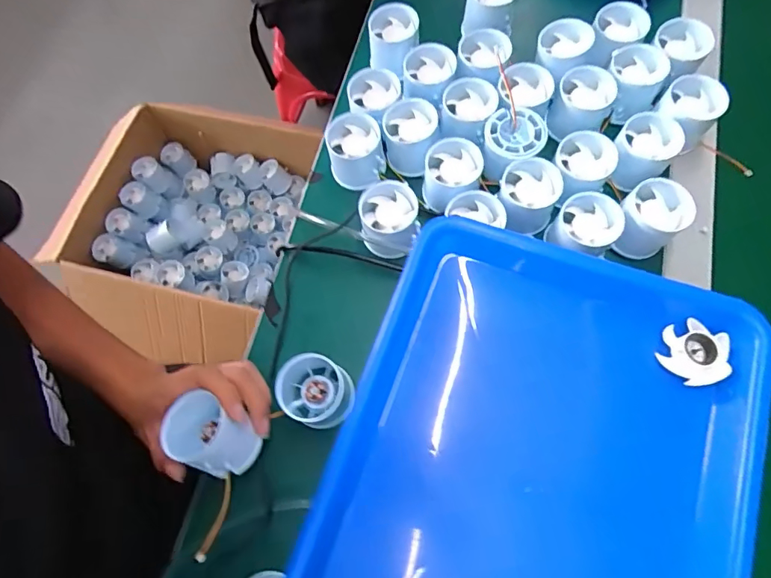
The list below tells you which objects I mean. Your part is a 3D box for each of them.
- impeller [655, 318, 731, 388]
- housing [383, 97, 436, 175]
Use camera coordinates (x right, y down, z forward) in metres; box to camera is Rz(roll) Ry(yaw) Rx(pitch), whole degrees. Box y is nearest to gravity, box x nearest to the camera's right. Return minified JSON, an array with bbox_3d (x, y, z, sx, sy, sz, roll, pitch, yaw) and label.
[{"bbox_3d":[0.216,0.044,0.325,0.039,0.018,0.044,0,82,30],"label":"impeller"},{"bbox_3d":[0.024,-0.148,0.454,0.051,0.045,0.060,11,72,7],"label":"housing"}]

